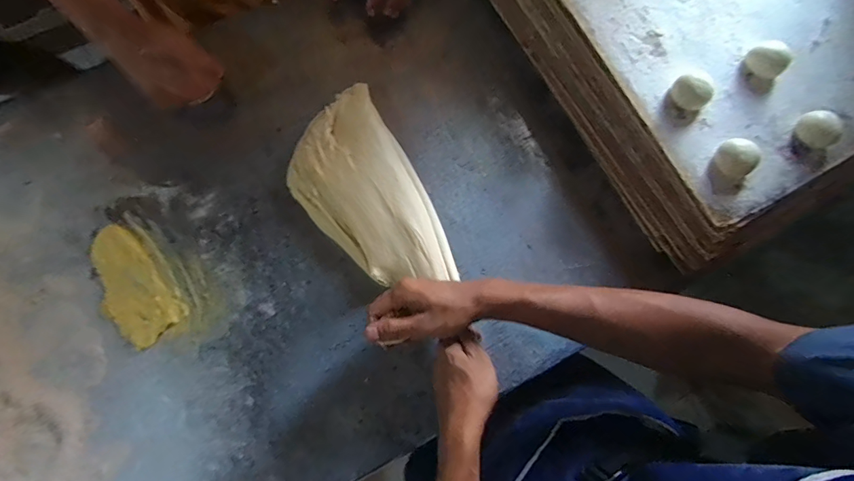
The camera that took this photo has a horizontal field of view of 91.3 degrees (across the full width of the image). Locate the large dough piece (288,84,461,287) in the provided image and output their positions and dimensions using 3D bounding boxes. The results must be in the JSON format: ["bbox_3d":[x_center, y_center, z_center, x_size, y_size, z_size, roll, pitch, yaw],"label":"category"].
[{"bbox_3d":[-0.078,-0.057,0.527,0.144,0.032,0.267,-30,81,-6],"label":"large dough piece"}]

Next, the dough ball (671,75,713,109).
[{"bbox_3d":[0.304,-0.170,0.476,0.041,0.019,0.040,1,78,-3],"label":"dough ball"}]

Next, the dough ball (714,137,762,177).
[{"bbox_3d":[0.343,-0.091,0.462,0.039,0.023,0.041,1,78,-3],"label":"dough ball"}]

